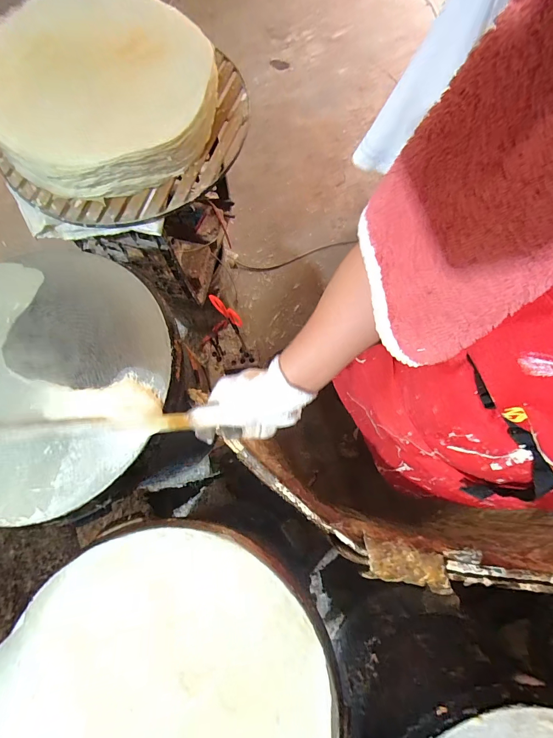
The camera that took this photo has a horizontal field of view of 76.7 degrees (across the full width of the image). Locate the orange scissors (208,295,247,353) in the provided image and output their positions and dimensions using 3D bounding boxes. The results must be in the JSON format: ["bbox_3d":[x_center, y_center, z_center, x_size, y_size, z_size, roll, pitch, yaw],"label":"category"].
[{"bbox_3d":[-0.139,-0.140,1.059,0.096,0.259,0.018,35,79,11],"label":"orange scissors"}]

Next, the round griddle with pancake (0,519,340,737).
[{"bbox_3d":[-0.128,0.377,0.375,0.366,0.025,0.377,0,74,1],"label":"round griddle with pancake"}]

